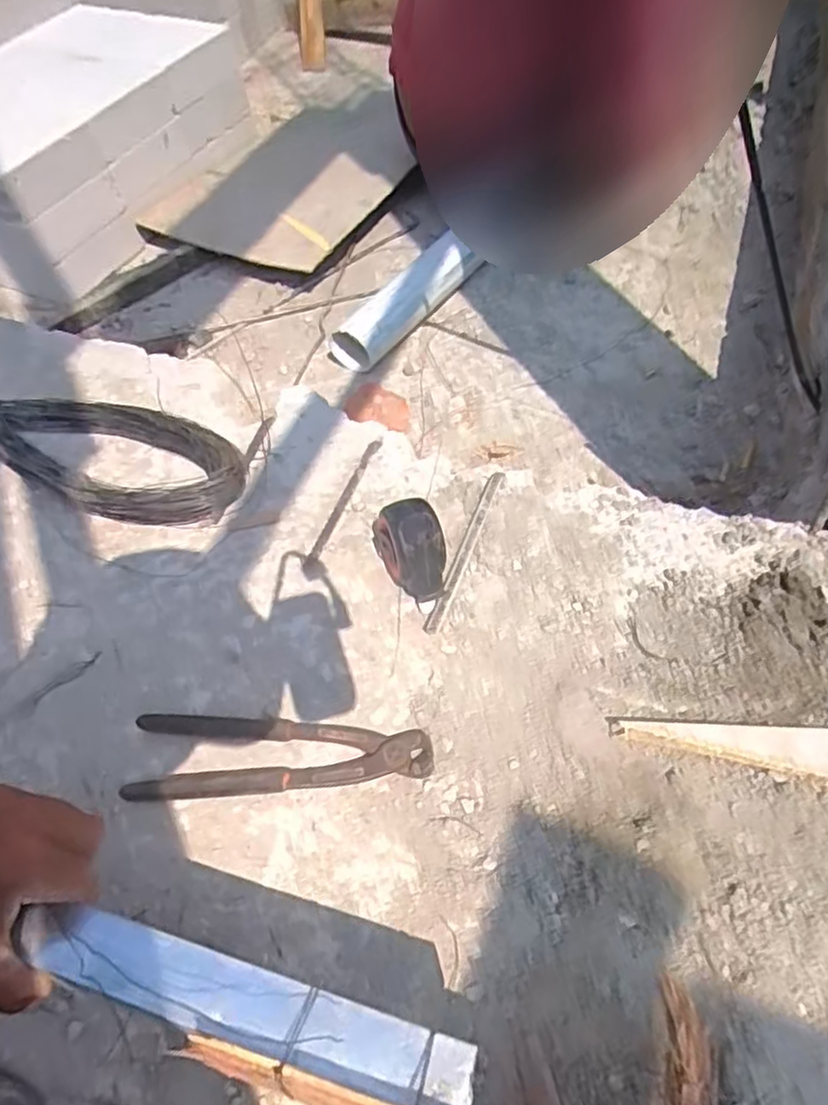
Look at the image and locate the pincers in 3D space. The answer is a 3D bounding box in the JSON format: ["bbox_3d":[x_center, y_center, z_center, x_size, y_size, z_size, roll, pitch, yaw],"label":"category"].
[{"bbox_3d":[-0.098,0.151,0.481,0.218,0.019,0.061,0,56,4],"label":"pincers"}]

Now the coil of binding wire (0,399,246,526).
[{"bbox_3d":[-0.363,-0.127,0.673,0.424,0.038,0.136,20,59,16],"label":"coil of binding wire"}]

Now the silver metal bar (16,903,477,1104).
[{"bbox_3d":[-0.087,0.224,0.327,0.233,0.011,0.033,12,57,11],"label":"silver metal bar"}]

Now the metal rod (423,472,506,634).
[{"bbox_3d":[0.047,-0.006,0.582,0.011,0.009,0.179,18,59,15],"label":"metal rod"}]

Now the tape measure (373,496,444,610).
[{"bbox_3d":[-0.001,-0.001,0.547,0.047,0.073,0.078,-23,58,-12],"label":"tape measure"}]

